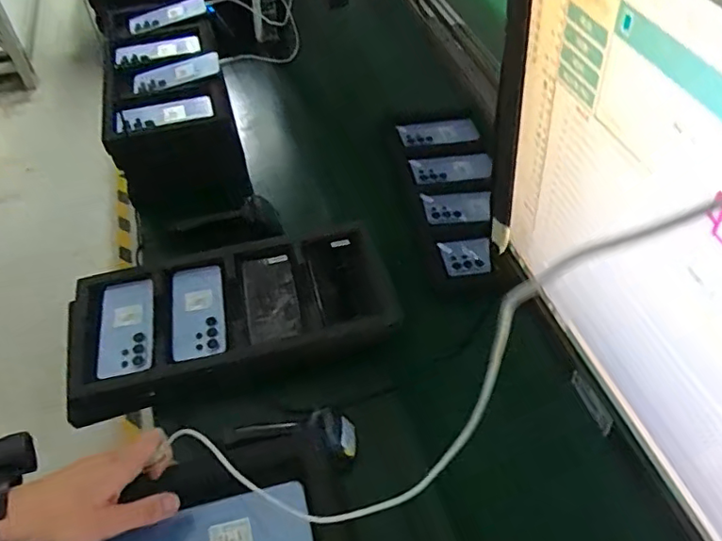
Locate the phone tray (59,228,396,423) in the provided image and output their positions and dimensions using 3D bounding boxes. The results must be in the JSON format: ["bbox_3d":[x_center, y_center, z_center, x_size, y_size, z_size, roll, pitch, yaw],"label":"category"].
[{"bbox_3d":[-0.198,0.066,0.896,0.499,0.089,0.239,-12,52,-10],"label":"phone tray"}]

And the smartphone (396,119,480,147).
[{"bbox_3d":[0.168,-0.302,1.233,0.169,0.012,0.087,-4,50,10],"label":"smartphone"}]

